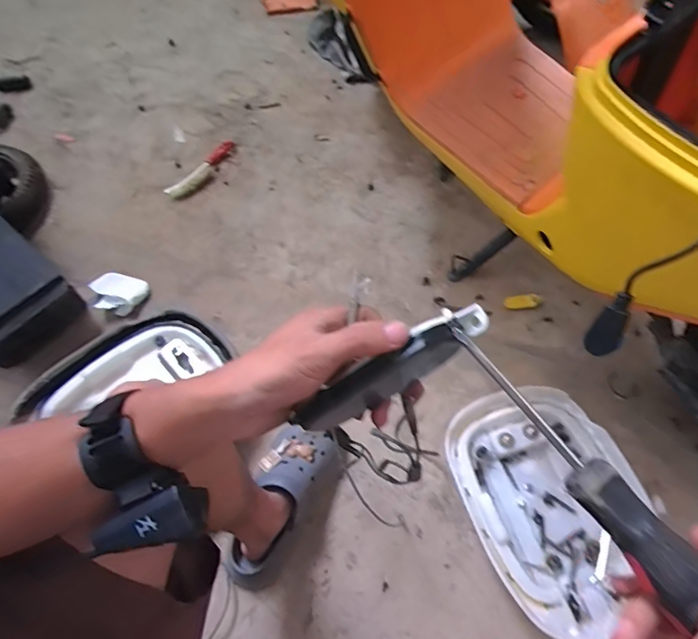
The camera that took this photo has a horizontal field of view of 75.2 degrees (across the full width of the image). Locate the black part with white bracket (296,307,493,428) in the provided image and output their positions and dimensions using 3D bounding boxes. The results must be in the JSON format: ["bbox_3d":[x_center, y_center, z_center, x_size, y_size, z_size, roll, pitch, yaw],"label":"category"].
[{"bbox_3d":[0.028,0.035,0.299,0.137,0.053,0.020,-35,62,12],"label":"black part with white bracket"}]

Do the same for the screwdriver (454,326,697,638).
[{"bbox_3d":[0.117,0.071,0.246,0.026,0.021,0.168,-31,64,-14],"label":"screwdriver"}]

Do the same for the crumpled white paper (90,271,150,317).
[{"bbox_3d":[-0.471,-0.055,0.917,0.102,0.026,0.090,29,66,17],"label":"crumpled white paper"}]

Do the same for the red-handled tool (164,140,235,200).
[{"bbox_3d":[-0.356,-0.363,1.100,0.055,0.026,0.216,22,64,14],"label":"red-handled tool"}]

